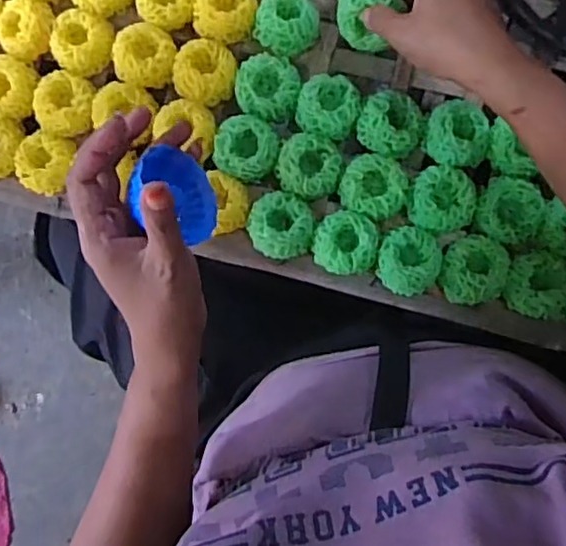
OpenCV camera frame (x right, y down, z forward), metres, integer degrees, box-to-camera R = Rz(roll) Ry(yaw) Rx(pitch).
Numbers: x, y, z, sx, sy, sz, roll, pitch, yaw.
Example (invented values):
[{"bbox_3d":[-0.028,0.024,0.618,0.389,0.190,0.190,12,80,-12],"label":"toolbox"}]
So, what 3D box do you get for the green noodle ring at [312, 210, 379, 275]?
[{"bbox_3d":[0.049,-0.023,0.501,0.049,0.023,0.048,0,89,5],"label":"green noodle ring"}]

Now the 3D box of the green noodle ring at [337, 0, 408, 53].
[{"bbox_3d":[0.066,-0.195,0.484,0.047,0.032,0.042,0,89,5],"label":"green noodle ring"}]

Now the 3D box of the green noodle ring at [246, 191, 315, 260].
[{"bbox_3d":[-0.002,-0.038,0.502,0.050,0.017,0.051,0,89,5],"label":"green noodle ring"}]

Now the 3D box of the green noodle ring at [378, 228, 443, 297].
[{"bbox_3d":[0.098,-0.009,0.493,0.047,0.016,0.050,0,89,5],"label":"green noodle ring"}]

